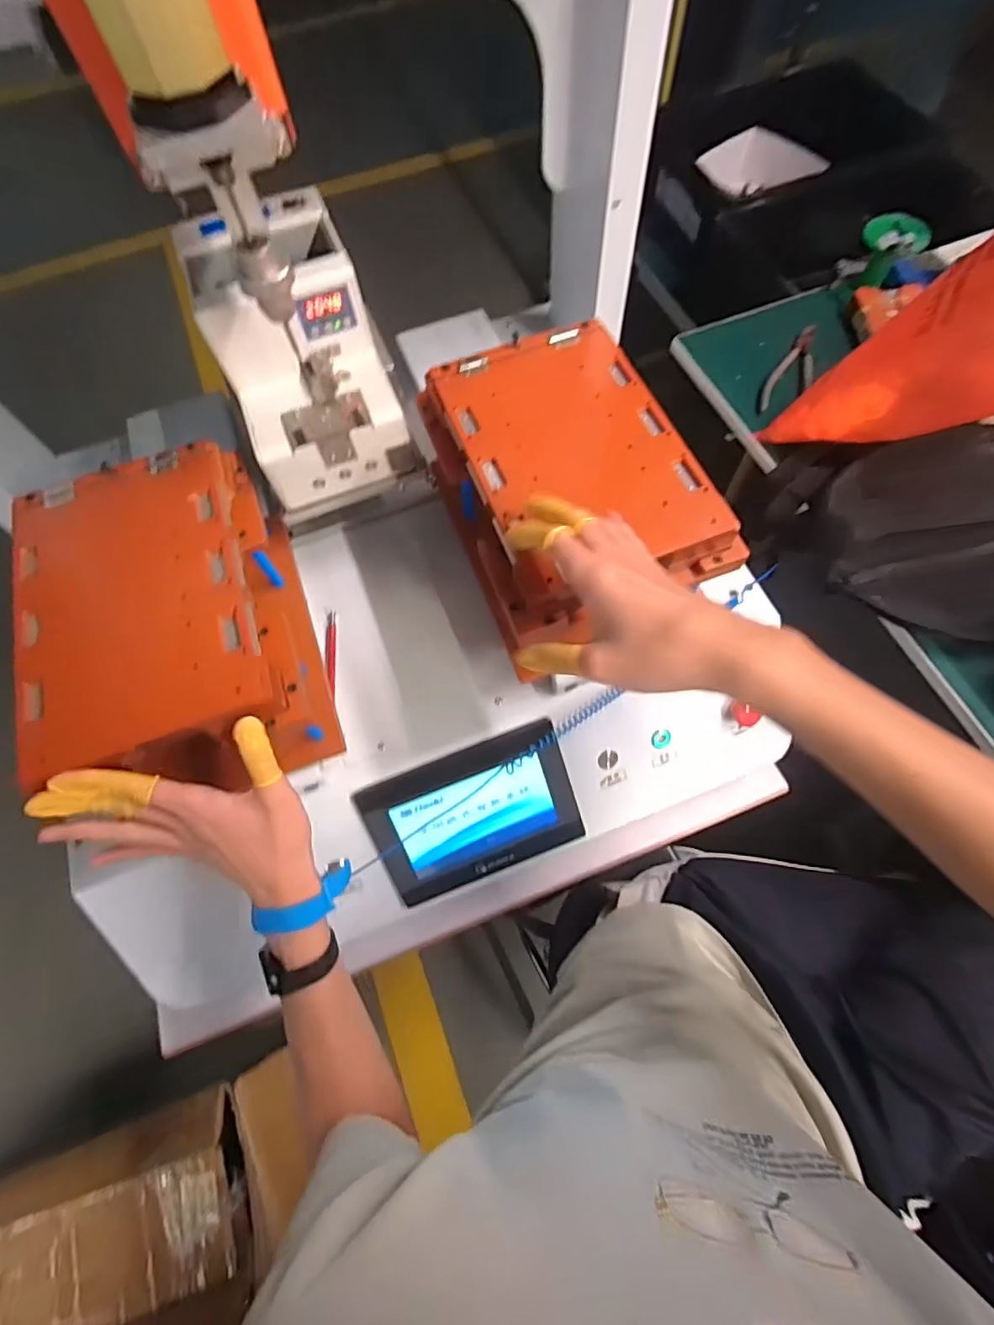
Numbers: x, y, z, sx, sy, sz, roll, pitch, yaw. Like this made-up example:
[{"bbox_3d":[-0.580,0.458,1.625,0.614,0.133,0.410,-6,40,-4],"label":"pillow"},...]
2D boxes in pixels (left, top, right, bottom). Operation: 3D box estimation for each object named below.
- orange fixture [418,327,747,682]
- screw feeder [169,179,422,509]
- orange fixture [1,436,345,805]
[{"bbox_3d":[0.050,-0.153,0.456,0.189,0.048,0.256,-22,68,-7],"label":"orange fixture"},{"bbox_3d":[-0.169,-0.271,0.503,0.140,0.151,0.192,-20,68,-6],"label":"screw feeder"},{"bbox_3d":[-0.260,-0.025,0.463,0.175,0.129,0.258,-20,68,-6],"label":"orange fixture"}]

